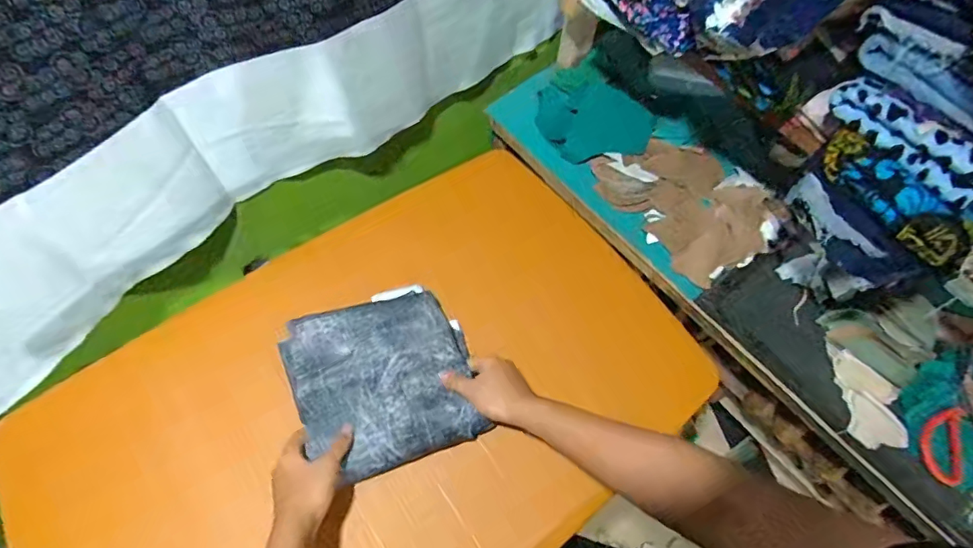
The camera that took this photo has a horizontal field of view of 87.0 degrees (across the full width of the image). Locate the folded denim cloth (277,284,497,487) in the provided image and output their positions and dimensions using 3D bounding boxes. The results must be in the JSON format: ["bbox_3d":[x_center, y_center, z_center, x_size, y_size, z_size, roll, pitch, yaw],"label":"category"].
[{"bbox_3d":[-0.113,0.116,0.581,0.194,0.047,0.192,-22,66,-14],"label":"folded denim cloth"}]

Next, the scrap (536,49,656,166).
[{"bbox_3d":[0.200,-0.296,0.968,0.190,0.056,0.223,-28,68,-17],"label":"scrap"}]

